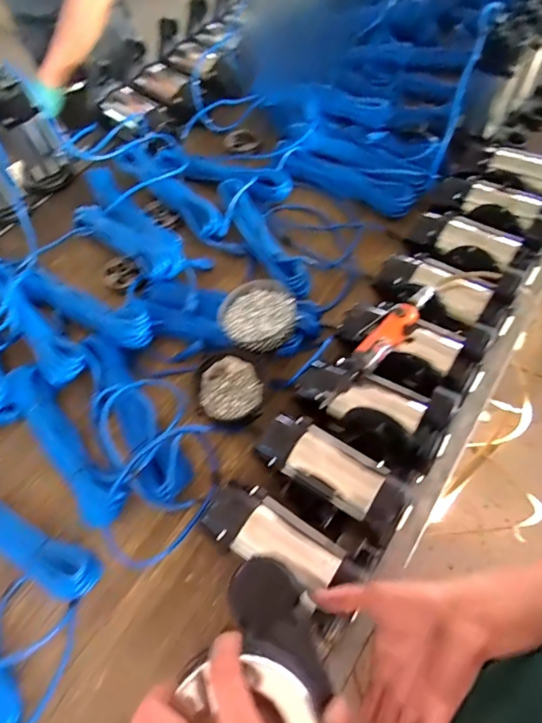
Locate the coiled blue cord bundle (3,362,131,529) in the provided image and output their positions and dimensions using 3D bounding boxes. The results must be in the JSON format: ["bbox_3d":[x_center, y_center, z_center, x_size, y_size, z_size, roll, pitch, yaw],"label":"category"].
[{"bbox_3d":[-0.350,0.129,0.752,0.076,0.033,0.346,-39,64,-17],"label":"coiled blue cord bundle"}]

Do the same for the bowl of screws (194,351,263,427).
[{"bbox_3d":[-0.068,0.052,0.766,0.115,0.053,0.124,-2,59,3],"label":"bowl of screws"}]

